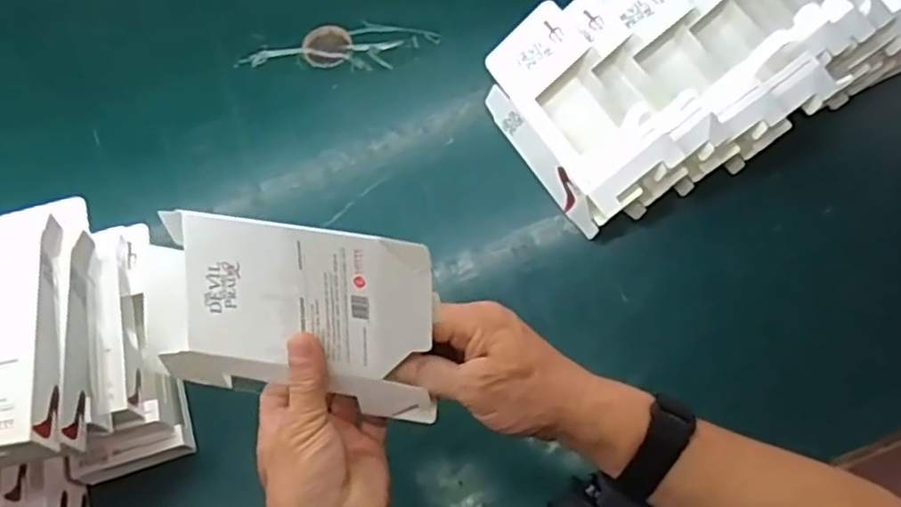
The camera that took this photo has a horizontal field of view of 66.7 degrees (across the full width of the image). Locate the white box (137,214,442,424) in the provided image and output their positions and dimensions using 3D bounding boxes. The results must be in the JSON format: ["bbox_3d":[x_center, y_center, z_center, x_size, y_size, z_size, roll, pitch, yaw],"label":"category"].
[{"bbox_3d":[-0.114,0.037,0.446,0.215,0.032,0.125,6,110,14],"label":"white box"}]

